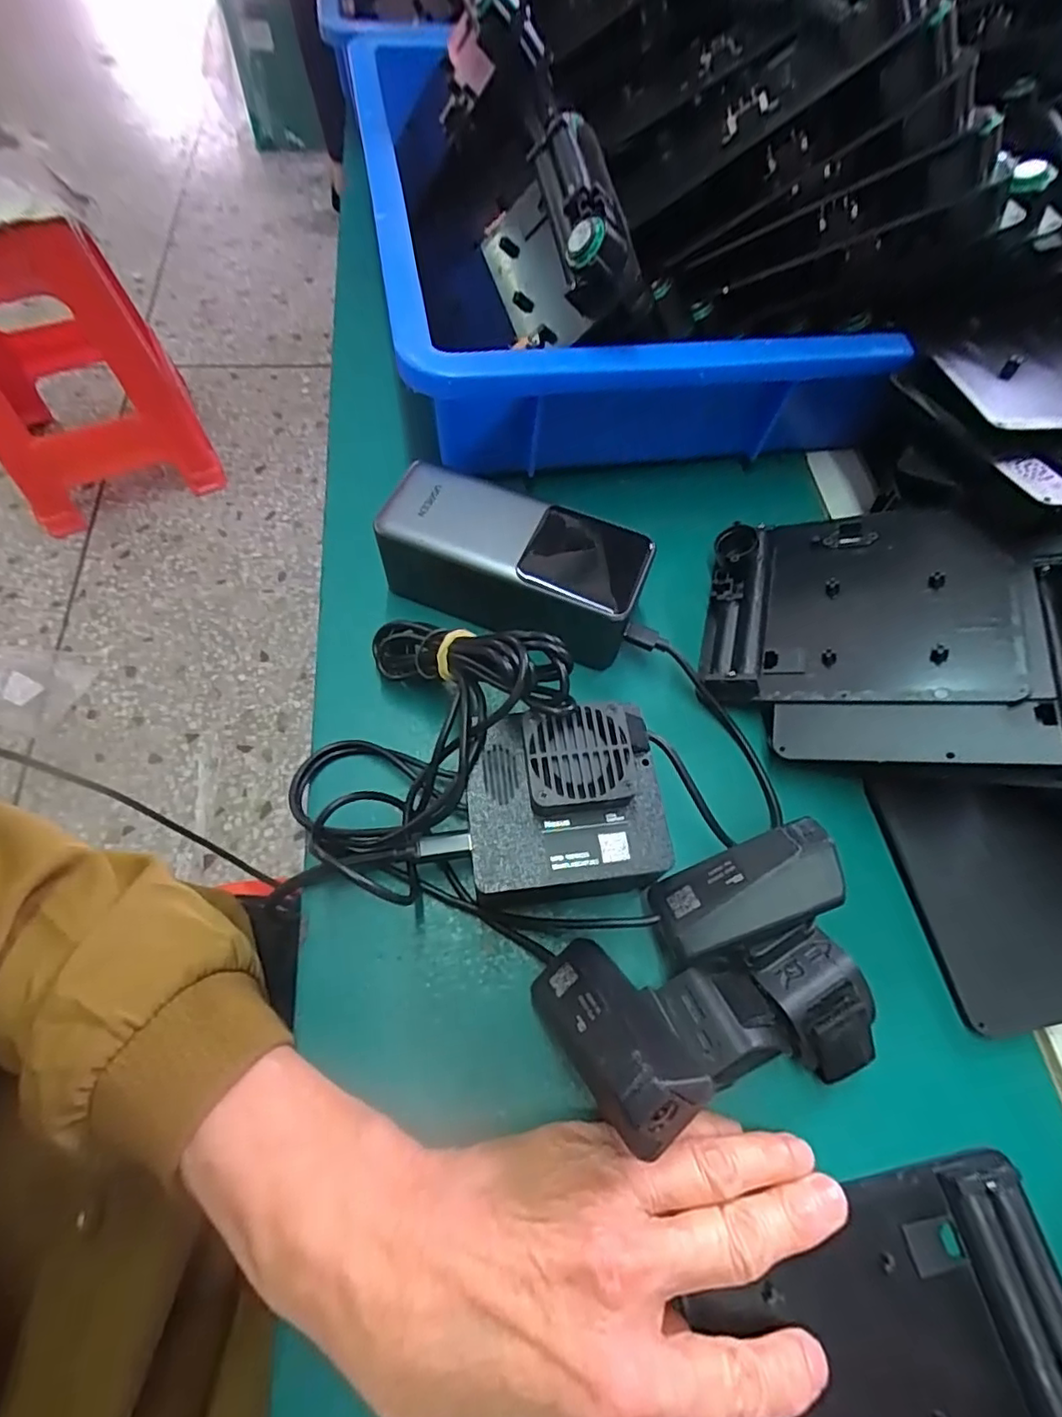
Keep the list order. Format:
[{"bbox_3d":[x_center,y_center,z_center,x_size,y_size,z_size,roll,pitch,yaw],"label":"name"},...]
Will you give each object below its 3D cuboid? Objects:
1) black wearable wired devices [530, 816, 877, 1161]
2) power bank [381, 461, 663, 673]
[{"bbox_3d":[0.063,0.101,0.220,0.118,0.054,0.085,-13,65,-10],"label":"black wearable wired devices"},{"bbox_3d":[-0.009,-0.069,0.299,0.127,0.054,0.057,21,64,6],"label":"power bank"}]

